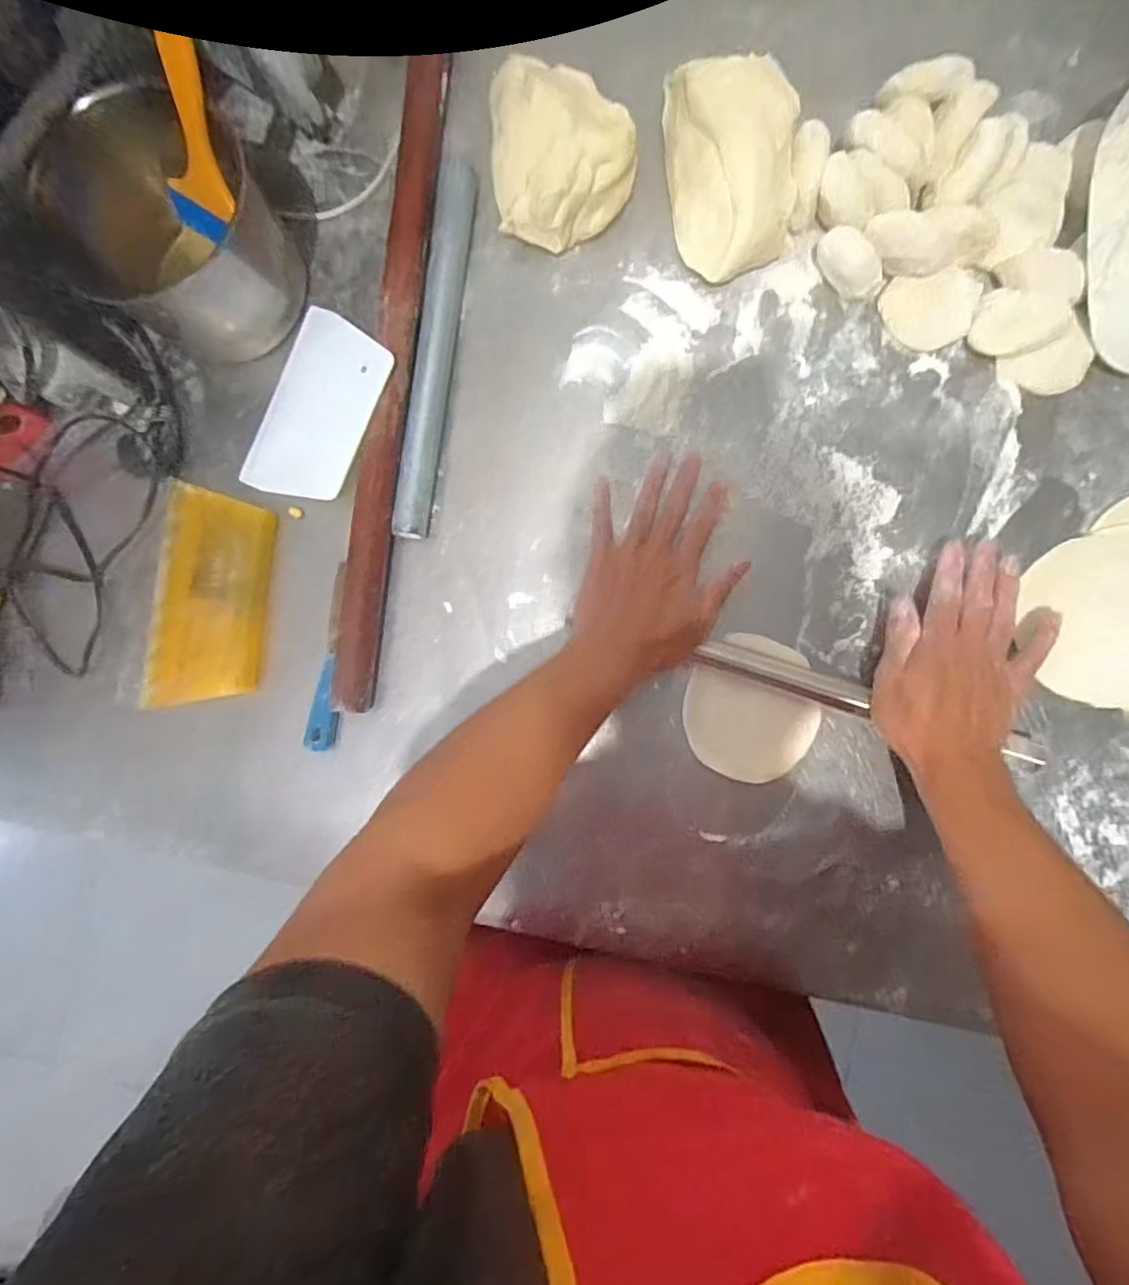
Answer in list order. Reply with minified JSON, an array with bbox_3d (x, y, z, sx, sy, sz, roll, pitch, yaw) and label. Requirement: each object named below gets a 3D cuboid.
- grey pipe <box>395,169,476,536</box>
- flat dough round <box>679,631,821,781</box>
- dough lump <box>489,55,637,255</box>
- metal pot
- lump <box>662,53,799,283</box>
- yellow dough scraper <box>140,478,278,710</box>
[{"bbox_3d":[-0.102,-0.230,0.480,0.030,0.020,0.295,8,89,5],"label":"grey pipe"},{"bbox_3d":[0.140,0.049,0.461,0.097,0.009,0.107,9,89,5],"label":"flat dough round"},{"bbox_3d":[-0.002,-0.376,0.460,0.109,0.064,0.135,-7,88,5],"label":"dough lump"},{"bbox_3d":[-0.297,-0.314,0.480,0.149,0.103,0.152,28,91,5],"label":"metal pot"},{"bbox_3d":[0.125,-0.350,0.448,0.087,0.067,0.143,-7,88,5],"label":"lump"},{"bbox_3d":[-0.284,-0.033,0.489,0.092,0.010,0.172,9,89,5],"label":"yellow dough scraper"}]

